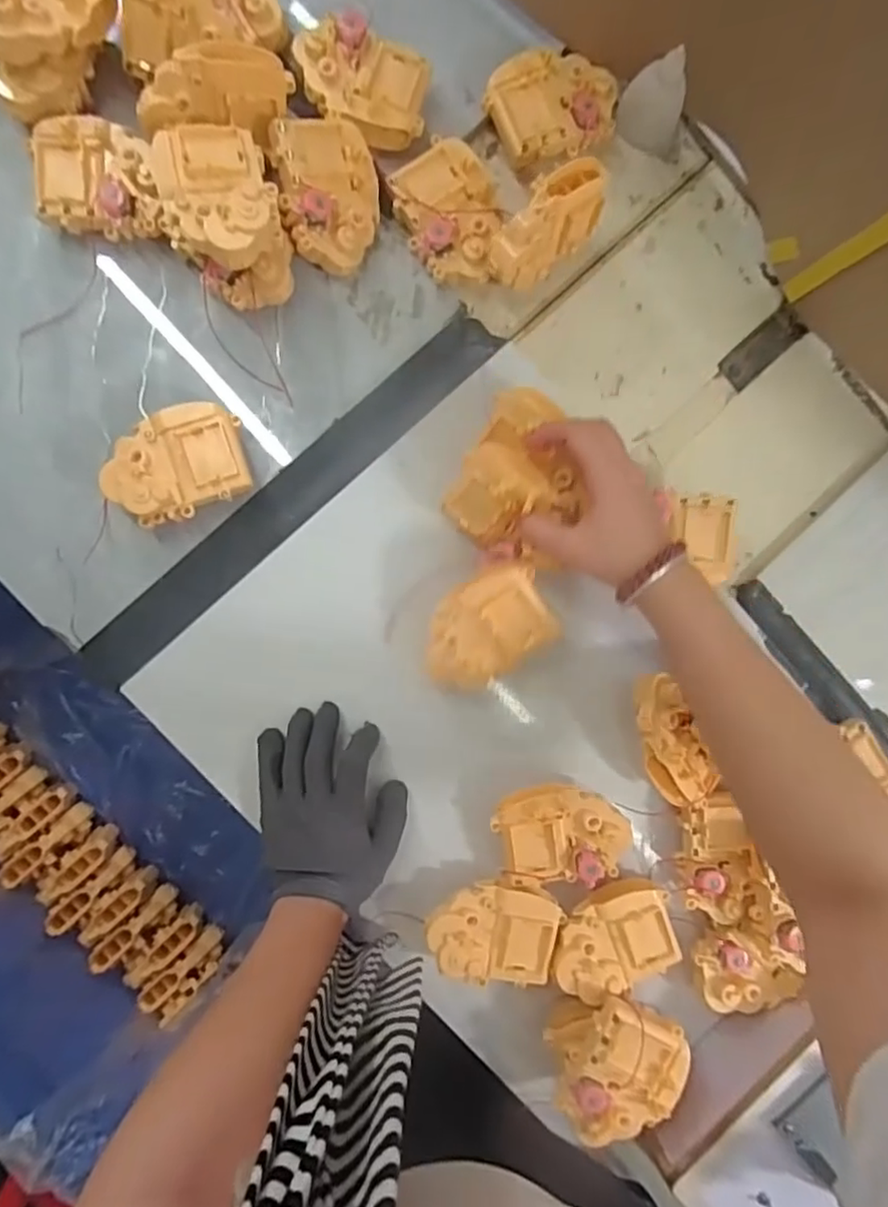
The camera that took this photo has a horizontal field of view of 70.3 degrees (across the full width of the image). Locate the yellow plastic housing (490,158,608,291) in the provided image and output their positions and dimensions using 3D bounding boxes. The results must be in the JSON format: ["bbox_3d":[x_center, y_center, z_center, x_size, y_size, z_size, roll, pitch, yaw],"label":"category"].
[{"bbox_3d":[0.074,-0.275,0.470,0.100,0.062,0.039,-44,93,-4],"label":"yellow plastic housing"}]

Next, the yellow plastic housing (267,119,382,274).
[{"bbox_3d":[-0.085,-0.297,0.463,0.073,0.033,0.099,-21,100,-24],"label":"yellow plastic housing"}]

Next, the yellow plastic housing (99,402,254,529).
[{"bbox_3d":[-0.192,-0.099,0.460,0.097,0.039,0.068,-25,92,-5],"label":"yellow plastic housing"}]

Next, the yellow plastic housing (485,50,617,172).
[{"bbox_3d":[0.083,-0.381,0.490,0.096,0.033,0.071,-14,91,-5],"label":"yellow plastic housing"}]

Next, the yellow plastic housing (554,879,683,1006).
[{"bbox_3d":[0.132,0.257,0.482,0.099,0.022,0.069,-18,91,-5],"label":"yellow plastic housing"}]

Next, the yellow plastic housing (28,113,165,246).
[{"bbox_3d":[-0.247,-0.303,0.455,0.089,0.036,0.076,2,89,-5],"label":"yellow plastic housing"}]

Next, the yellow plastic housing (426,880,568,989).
[{"bbox_3d":[0.038,0.248,0.482,0.099,0.037,0.068,19,88,-5],"label":"yellow plastic housing"}]

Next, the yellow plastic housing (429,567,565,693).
[{"bbox_3d":[0.028,0.016,0.465,0.098,0.029,0.073,-31,110,1],"label":"yellow plastic housing"}]

